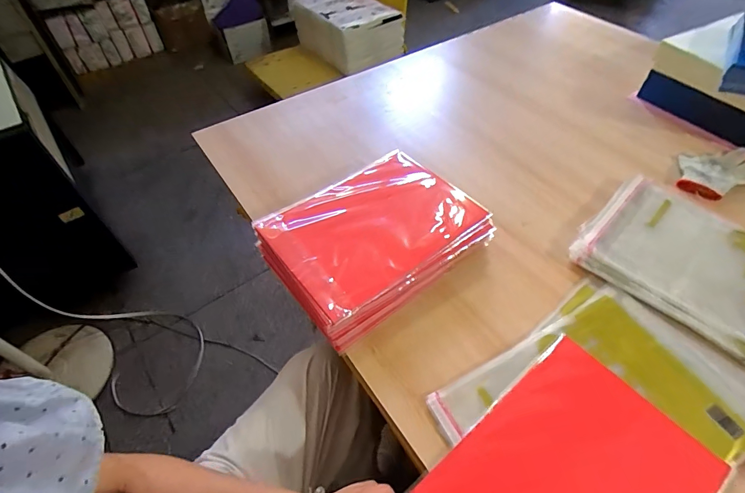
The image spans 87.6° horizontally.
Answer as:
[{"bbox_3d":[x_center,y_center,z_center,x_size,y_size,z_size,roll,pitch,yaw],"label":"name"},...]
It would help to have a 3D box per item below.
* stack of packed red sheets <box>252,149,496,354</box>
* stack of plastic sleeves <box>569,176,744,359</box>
[{"bbox_3d":[0.000,-0.015,0.609,0.301,0.060,0.226,-31,57,-22],"label":"stack of packed red sheets"},{"bbox_3d":[0.512,0.034,0.585,0.255,0.028,0.347,-37,60,-26],"label":"stack of plastic sleeves"}]

